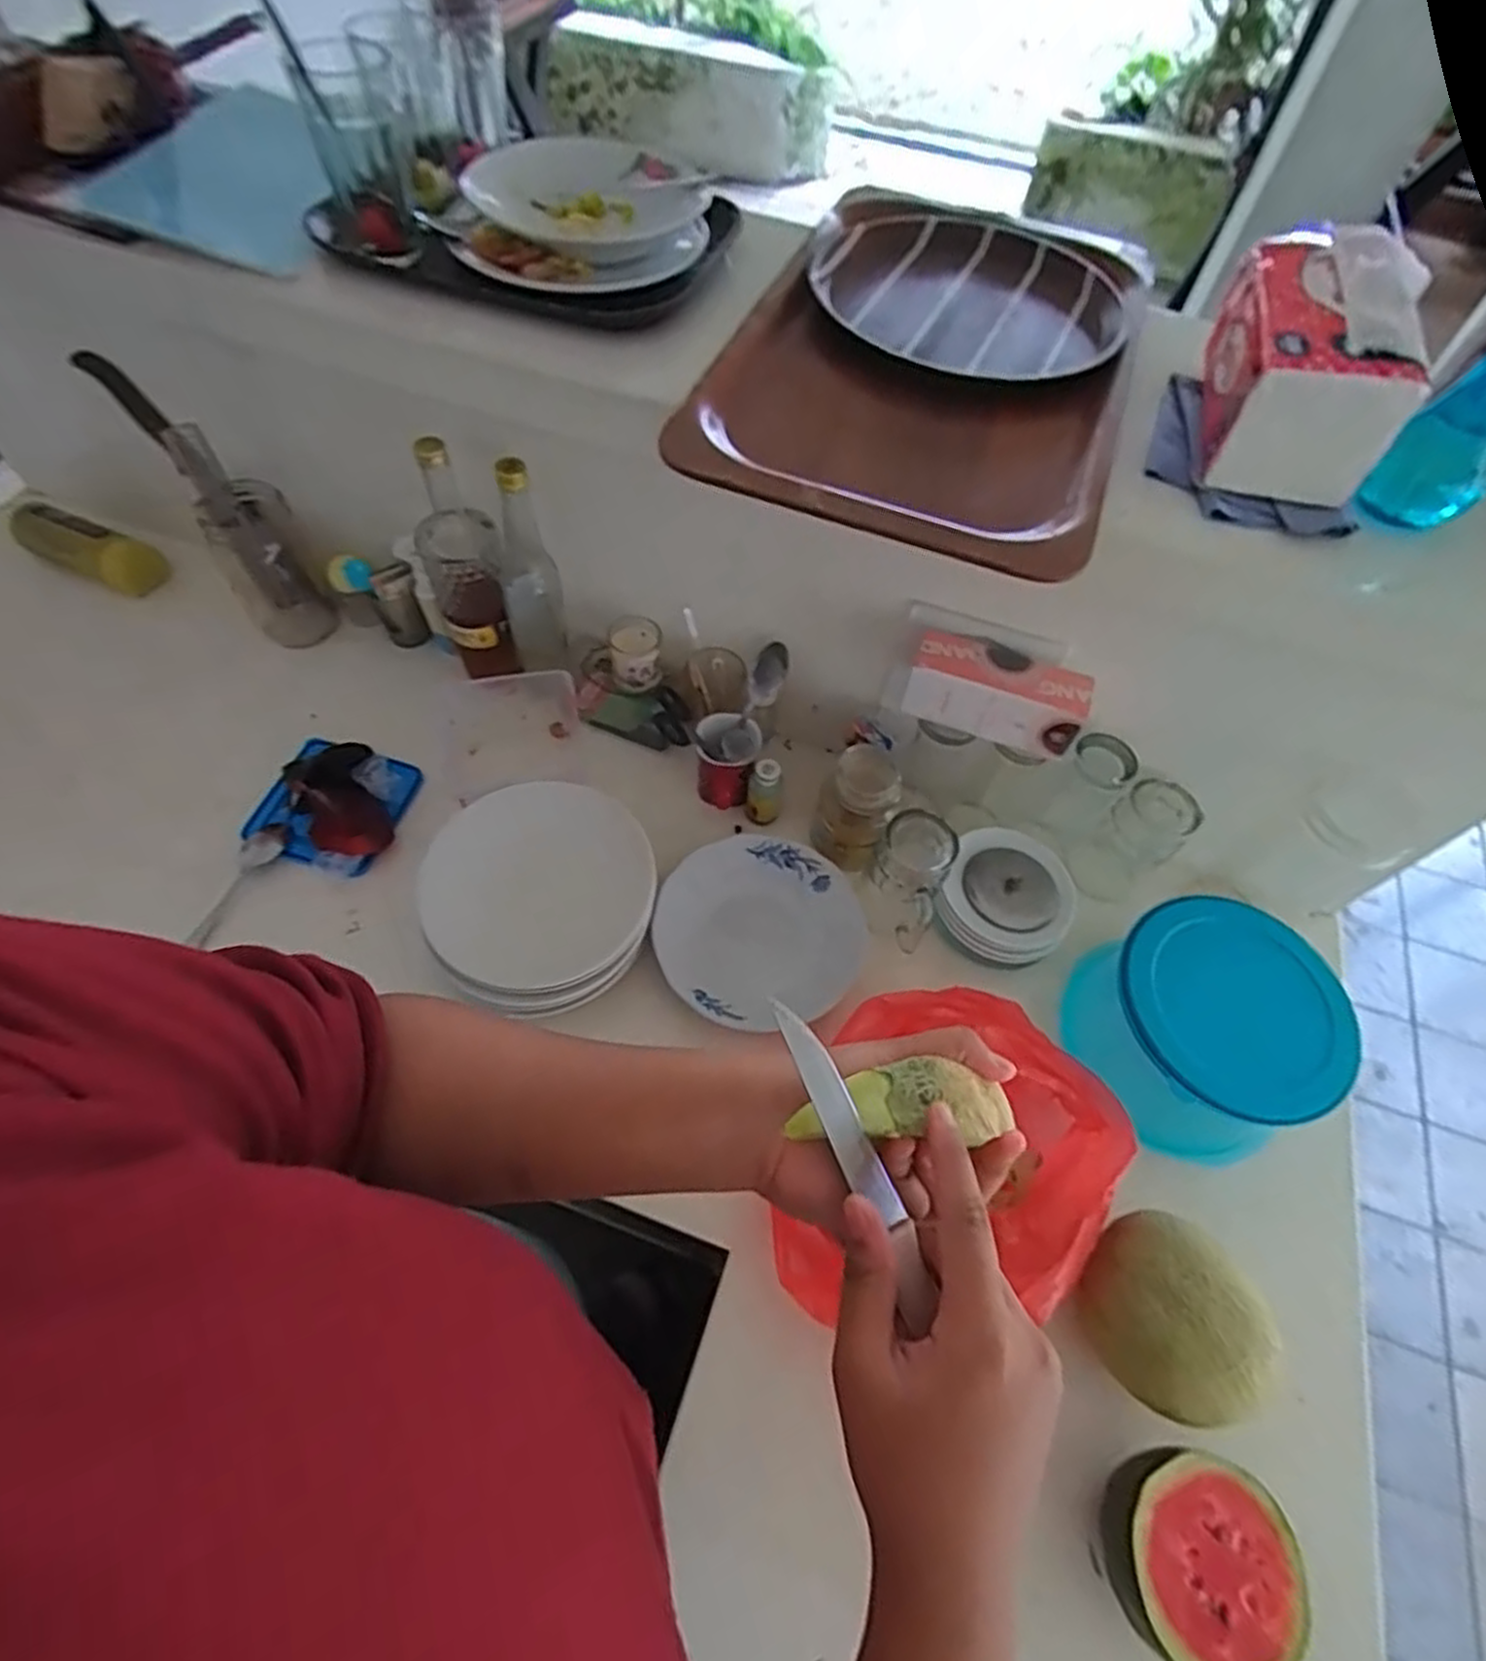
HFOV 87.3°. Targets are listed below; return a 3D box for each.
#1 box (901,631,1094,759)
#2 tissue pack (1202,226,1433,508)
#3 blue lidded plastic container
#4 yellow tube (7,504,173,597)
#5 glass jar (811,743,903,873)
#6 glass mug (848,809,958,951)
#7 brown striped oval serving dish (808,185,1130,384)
[{"bbox_3d":[0.224,-0.122,0.698,0.150,0.060,0.058,16,59,6],"label":"box"},{"bbox_3d":[0.411,-0.340,0.566,0.105,0.109,0.161,16,59,6],"label":"tissue pack"},{"bbox_3d":[0.407,0.177,0.695,0.161,0.143,0.195,-16,61,-13],"label":"blue lidded plastic container"},{"bbox_3d":[-0.784,-0.332,0.937,0.147,0.076,0.049,21,52,-33],"label":"yellow tube"},{"bbox_3d":[0.111,-0.021,0.777,0.070,0.110,0.070,2,59,-3],"label":"glass jar"},{"bbox_3d":[0.149,0.049,0.752,0.077,0.123,0.094,23,60,10],"label":"glass mug"},{"bbox_3d":[0.203,-0.505,0.714,0.272,0.026,0.292,16,59,6],"label":"brown striped oval serving dish"}]

